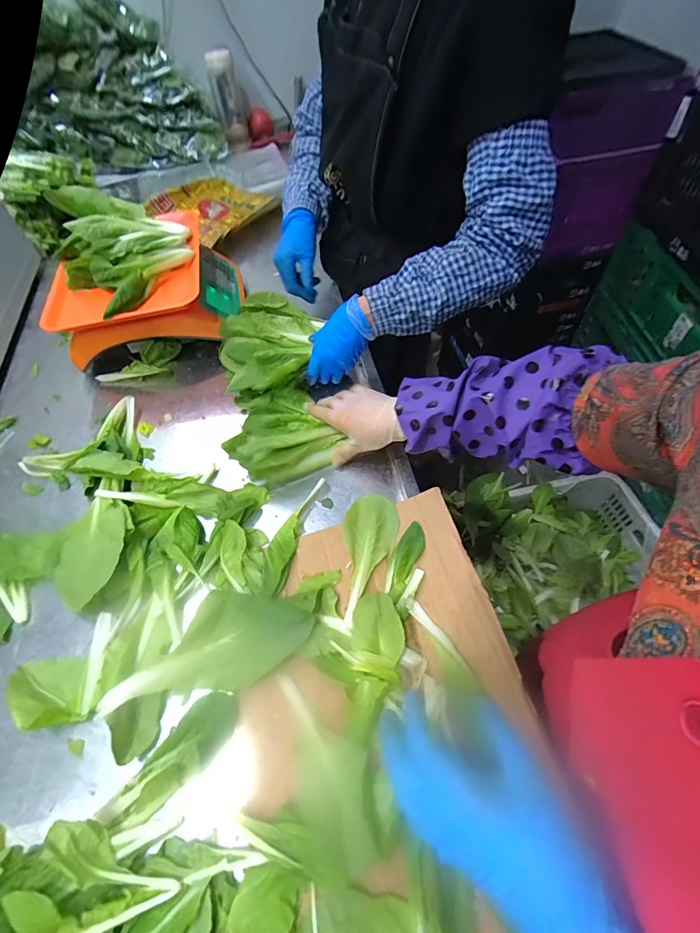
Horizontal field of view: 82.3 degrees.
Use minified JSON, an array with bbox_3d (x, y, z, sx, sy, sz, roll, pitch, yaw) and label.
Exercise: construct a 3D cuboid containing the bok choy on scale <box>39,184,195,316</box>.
[{"bbox_3d":[-0.356,-0.356,0.631,0.204,0.076,0.245,-30,60,-15],"label":"bok choy on scale"}]

